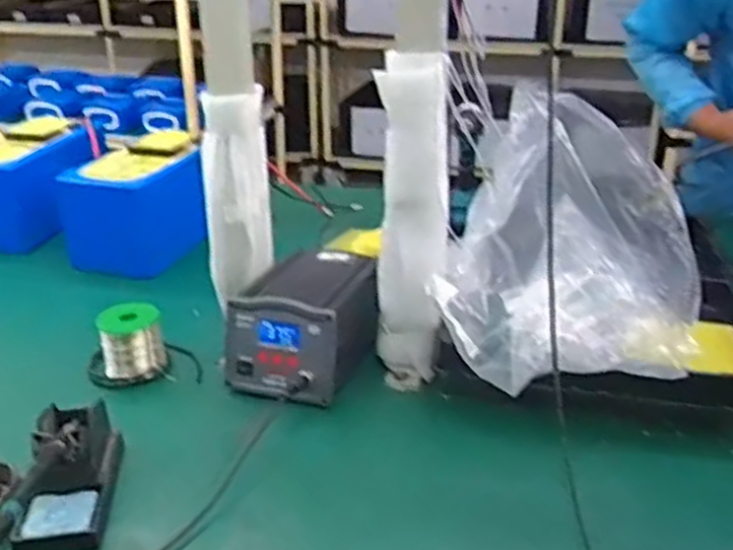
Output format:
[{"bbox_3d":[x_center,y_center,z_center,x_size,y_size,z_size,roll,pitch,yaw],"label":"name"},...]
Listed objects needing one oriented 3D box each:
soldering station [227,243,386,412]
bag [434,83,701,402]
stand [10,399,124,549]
[{"bbox_3d":[-0.066,0.060,0.895,0.152,0.111,0.193,11,28,22],"label":"soldering station"},{"bbox_3d":[0.217,-0.037,0.792,0.225,0.242,0.267,15,30,29],"label":"bag"},{"bbox_3d":[-0.271,0.173,0.704,0.074,0.067,0.149,-3,26,-5],"label":"stand"}]

